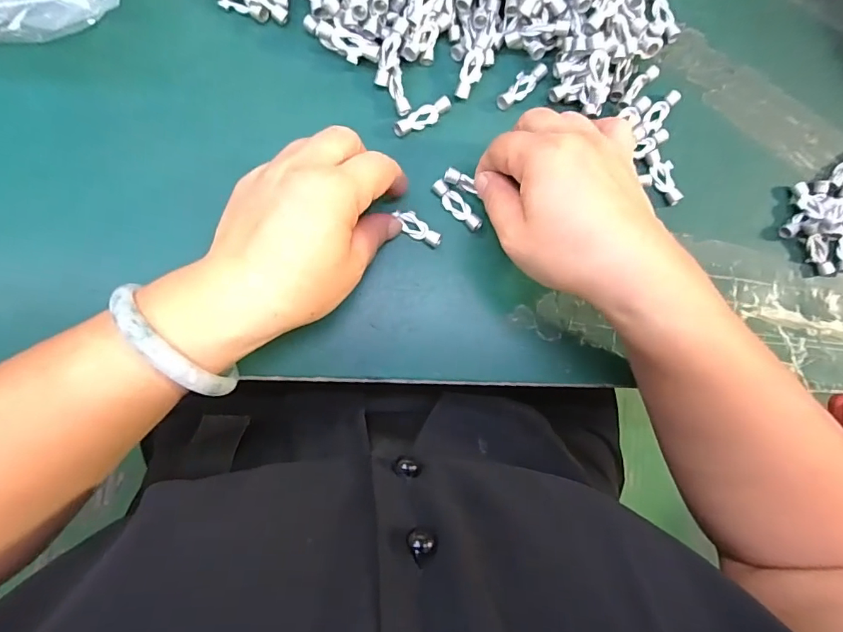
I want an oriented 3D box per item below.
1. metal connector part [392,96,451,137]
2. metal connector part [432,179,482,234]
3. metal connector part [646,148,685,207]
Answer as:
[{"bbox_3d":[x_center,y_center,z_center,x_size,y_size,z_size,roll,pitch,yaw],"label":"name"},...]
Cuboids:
[{"bbox_3d":[0.001,-0.122,0.291,0.038,0.007,0.011,-27,90,-7],"label":"metal connector part"},{"bbox_3d":[0.022,-0.067,0.290,0.011,0.005,0.038,-41,92,-7],"label":"metal connector part"},{"bbox_3d":[0.157,-0.089,0.306,0.013,0.006,0.036,-22,90,-7],"label":"metal connector part"}]

